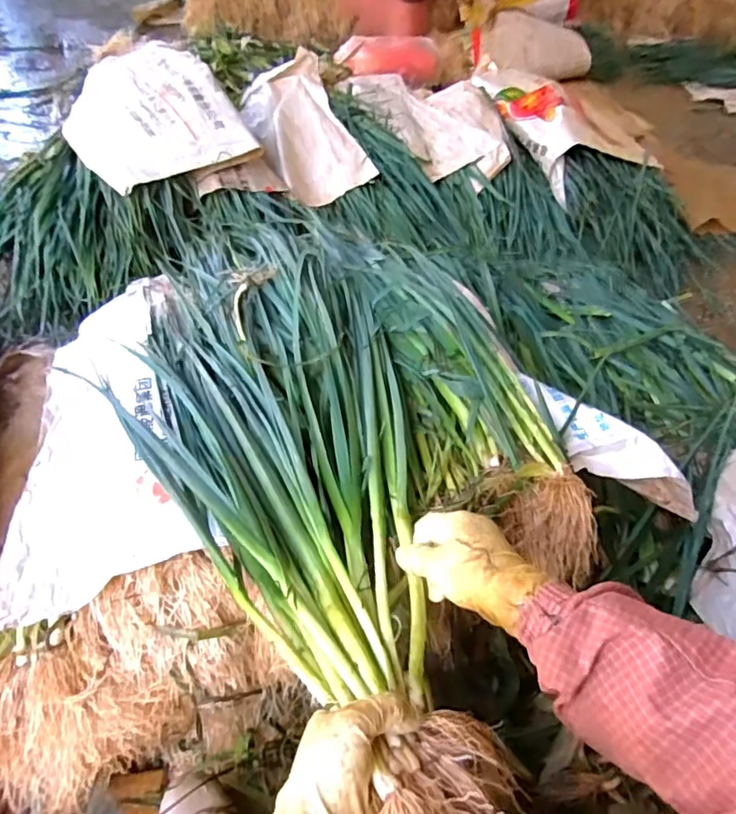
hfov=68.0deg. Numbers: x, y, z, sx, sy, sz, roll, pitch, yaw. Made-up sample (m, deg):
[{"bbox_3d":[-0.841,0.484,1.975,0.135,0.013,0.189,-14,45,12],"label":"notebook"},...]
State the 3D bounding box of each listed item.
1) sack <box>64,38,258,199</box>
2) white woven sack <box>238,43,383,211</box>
[{"bbox_3d":[-0.484,-0.653,1.188,0.333,0.119,0.478,-25,56,-24],"label":"sack"},{"bbox_3d":[-0.173,-0.712,1.387,0.221,0.137,0.509,-14,52,-16],"label":"white woven sack"}]

